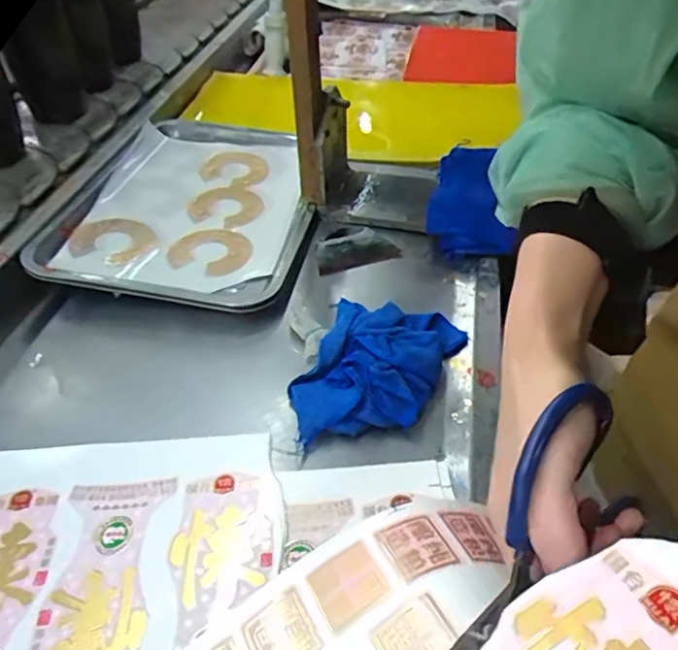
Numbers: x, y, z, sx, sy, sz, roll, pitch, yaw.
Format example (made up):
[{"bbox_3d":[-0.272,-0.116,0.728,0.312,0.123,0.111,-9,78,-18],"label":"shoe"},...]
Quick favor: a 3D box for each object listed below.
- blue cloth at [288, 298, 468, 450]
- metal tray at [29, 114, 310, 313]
[{"bbox_3d":[0.032,0.031,0.457,0.112,0.031,0.160,13,47,14],"label":"blue cloth"},{"bbox_3d":[-0.153,-0.153,0.647,0.256,0.030,0.372,7,45,8],"label":"metal tray"}]

